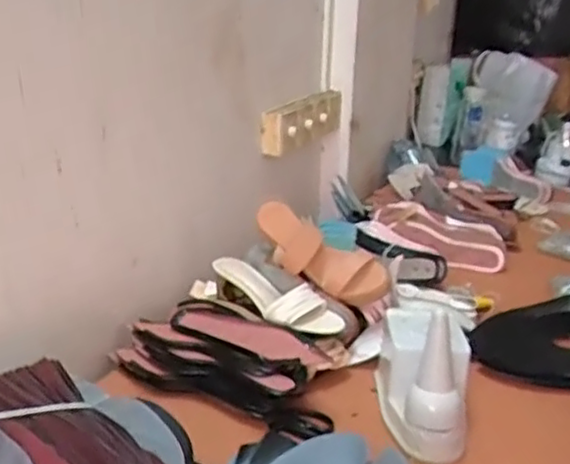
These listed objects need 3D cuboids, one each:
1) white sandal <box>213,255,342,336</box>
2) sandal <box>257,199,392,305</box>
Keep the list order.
[{"bbox_3d":[-0.016,0.090,1.016,0.211,0.053,0.090,29,30,21],"label":"white sandal"},{"bbox_3d":[0.052,0.033,1.053,0.227,0.070,0.058,34,27,6],"label":"sandal"}]

